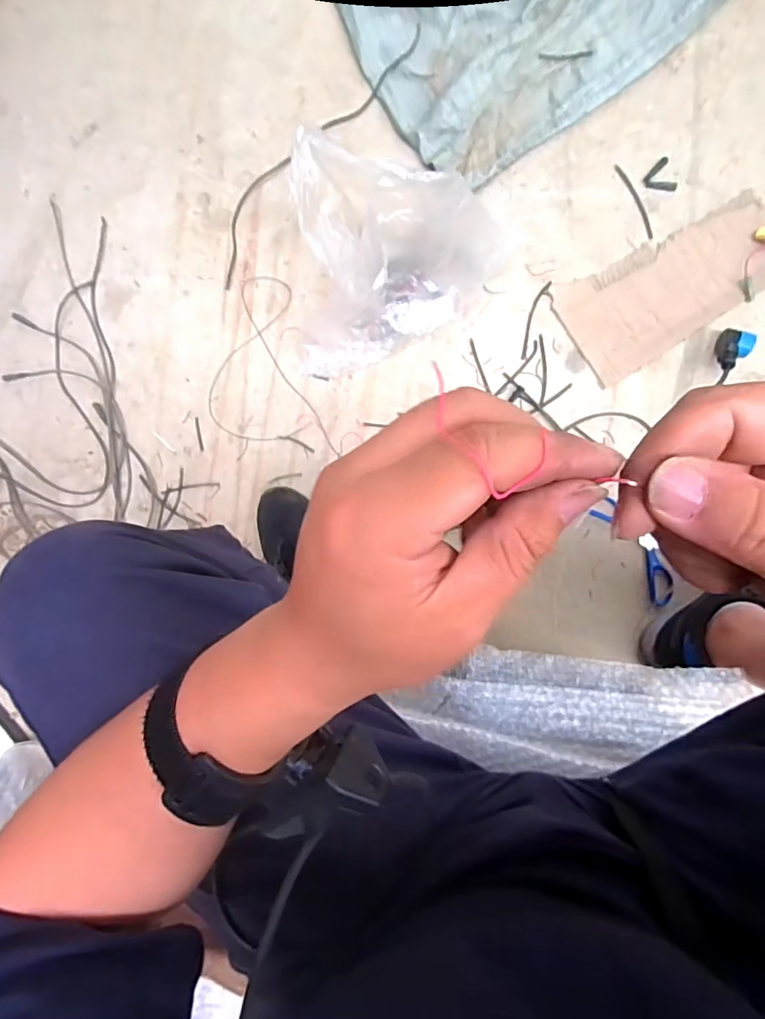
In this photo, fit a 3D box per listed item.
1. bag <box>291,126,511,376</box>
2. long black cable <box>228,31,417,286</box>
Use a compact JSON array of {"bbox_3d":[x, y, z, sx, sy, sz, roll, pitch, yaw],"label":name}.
[{"bbox_3d":[0.016,-0.307,0.654,0.265,0.210,0.211,2,91,7],"label":"bag"},{"bbox_3d":[-0.112,-0.535,0.774,0.073,0.011,0.460,41,95,5],"label":"long black cable"}]

